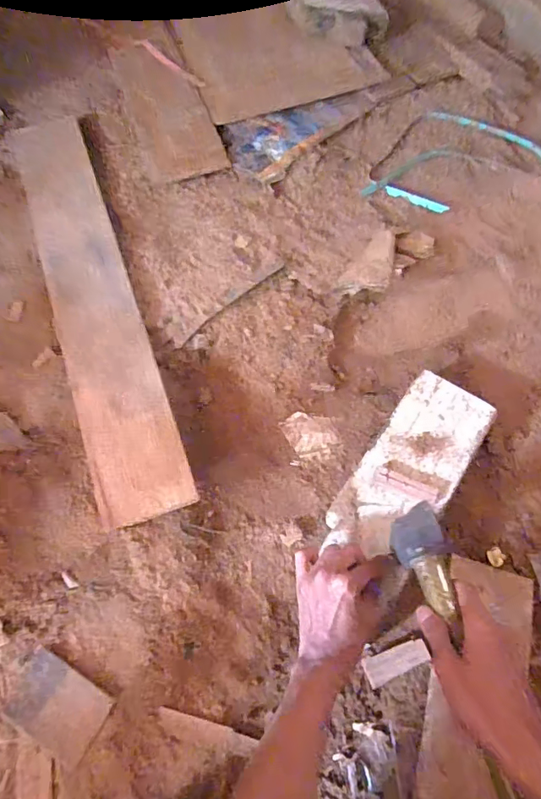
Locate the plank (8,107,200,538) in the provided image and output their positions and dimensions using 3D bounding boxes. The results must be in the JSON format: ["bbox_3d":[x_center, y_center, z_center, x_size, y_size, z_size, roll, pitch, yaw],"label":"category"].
[{"bbox_3d":[-0.283,-0.191,0.752,0.124,0.030,0.787,-18,66,-12],"label":"plank"}]

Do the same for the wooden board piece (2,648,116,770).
[{"bbox_3d":[-0.230,0.323,0.521,0.106,0.013,0.068,30,66,11],"label":"wooden board piece"}]

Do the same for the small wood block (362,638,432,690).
[{"bbox_3d":[0.142,0.297,0.558,0.071,0.006,0.029,-23,53,-2],"label":"small wood block"}]

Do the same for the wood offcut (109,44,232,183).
[{"bbox_3d":[-0.192,-0.550,0.920,0.136,0.028,0.347,-16,66,-11],"label":"wood offcut"}]

